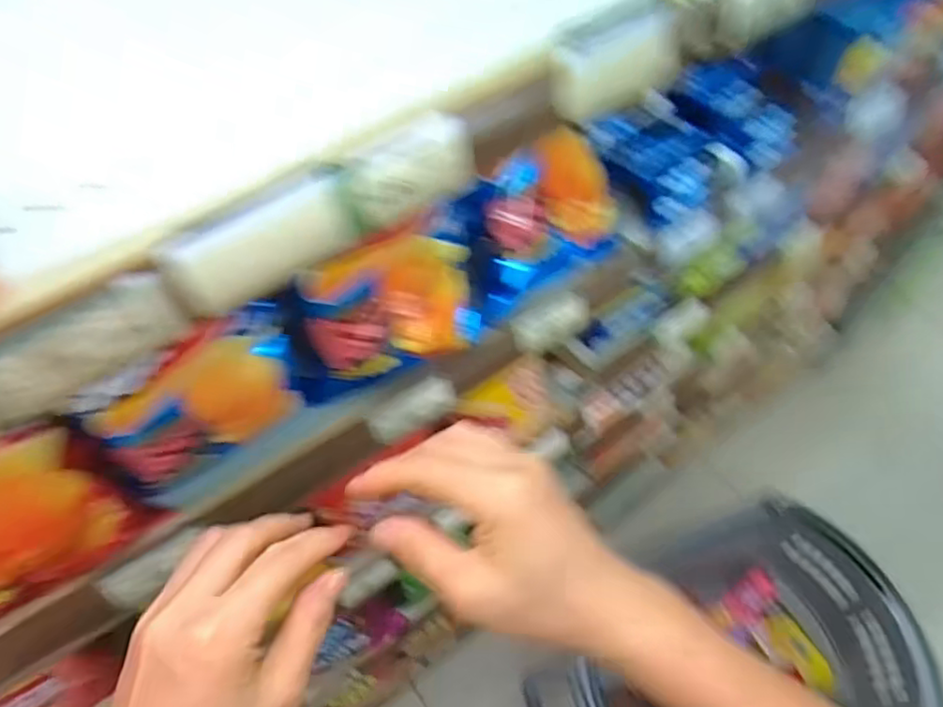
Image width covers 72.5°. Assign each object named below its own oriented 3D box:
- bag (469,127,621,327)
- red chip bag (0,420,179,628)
[{"bbox_3d":[0.046,-0.098,0.484,0.127,0.097,0.050,-32,29,-19],"label":"bag"},{"bbox_3d":[-0.258,0.106,0.342,0.146,0.119,0.039,-33,61,-20],"label":"red chip bag"}]

